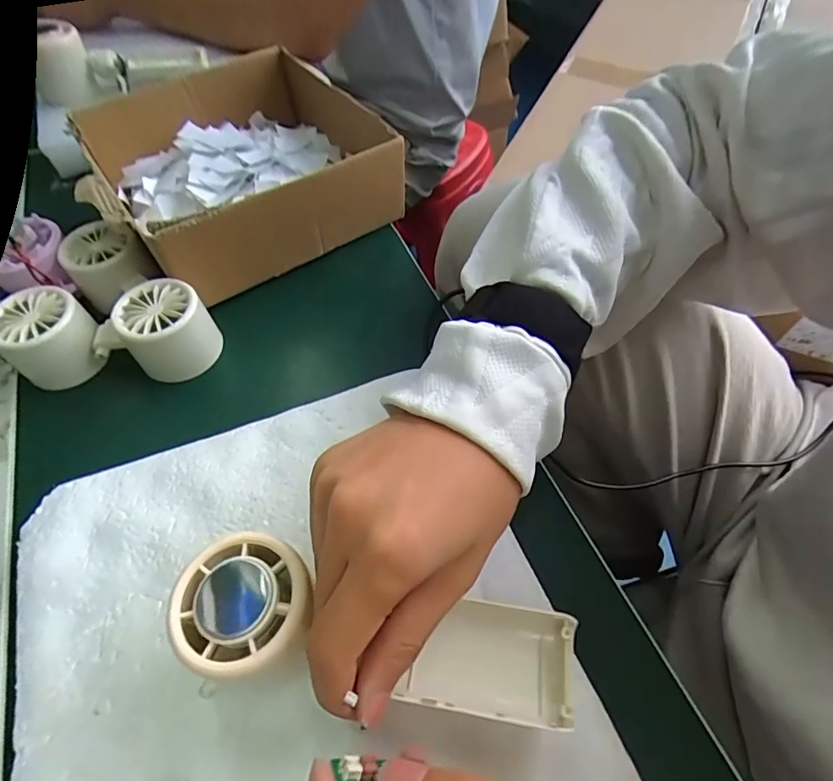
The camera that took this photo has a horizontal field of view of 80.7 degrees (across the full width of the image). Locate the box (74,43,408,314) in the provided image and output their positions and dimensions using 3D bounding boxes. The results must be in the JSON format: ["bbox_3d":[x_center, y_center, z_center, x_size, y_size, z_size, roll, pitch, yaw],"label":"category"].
[{"bbox_3d":[-0.149,-0.192,0.418,0.206,0.067,0.217,-29,59,-15],"label":"box"}]

